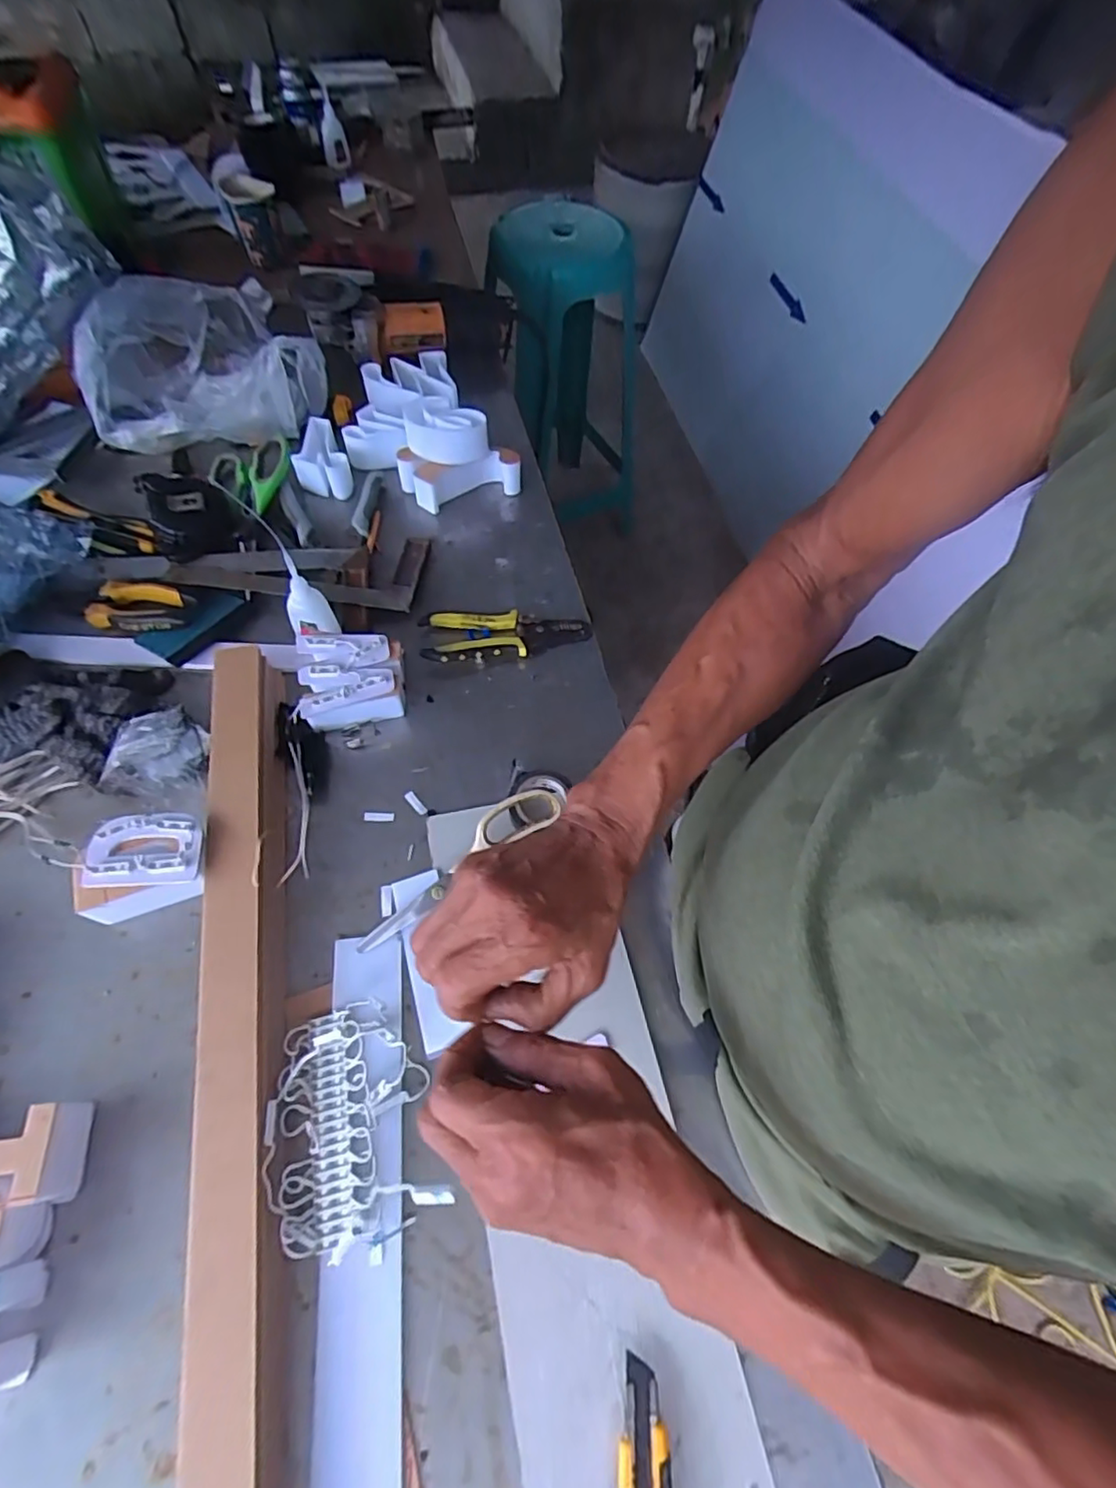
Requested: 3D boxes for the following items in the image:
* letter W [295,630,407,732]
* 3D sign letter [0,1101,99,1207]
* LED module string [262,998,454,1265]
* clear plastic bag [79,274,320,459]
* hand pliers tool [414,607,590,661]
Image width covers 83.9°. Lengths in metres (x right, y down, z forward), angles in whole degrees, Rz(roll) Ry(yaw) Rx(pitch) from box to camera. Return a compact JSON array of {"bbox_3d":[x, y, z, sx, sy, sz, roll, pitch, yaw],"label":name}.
[{"bbox_3d":[-0.187,-0.056,0.569,0.089,0.049,0.079,-6,62,-6],"label":"letter W"},{"bbox_3d":[-0.351,0.261,0.392,0.088,0.045,0.053,-3,62,-4],"label":"3D sign letter"},{"bbox_3d":[-0.140,0.255,0.421,0.103,0.029,0.143,-12,63,-9],"label":"LED module string"},{"bbox_3d":[-0.410,-0.429,0.711,0.247,0.128,0.182,-28,66,-16],"label":"clear plastic bag"},{"bbox_3d":[-0.052,-0.114,0.634,0.170,0.025,0.060,-8,62,-7],"label":"hand pliers tool"}]

